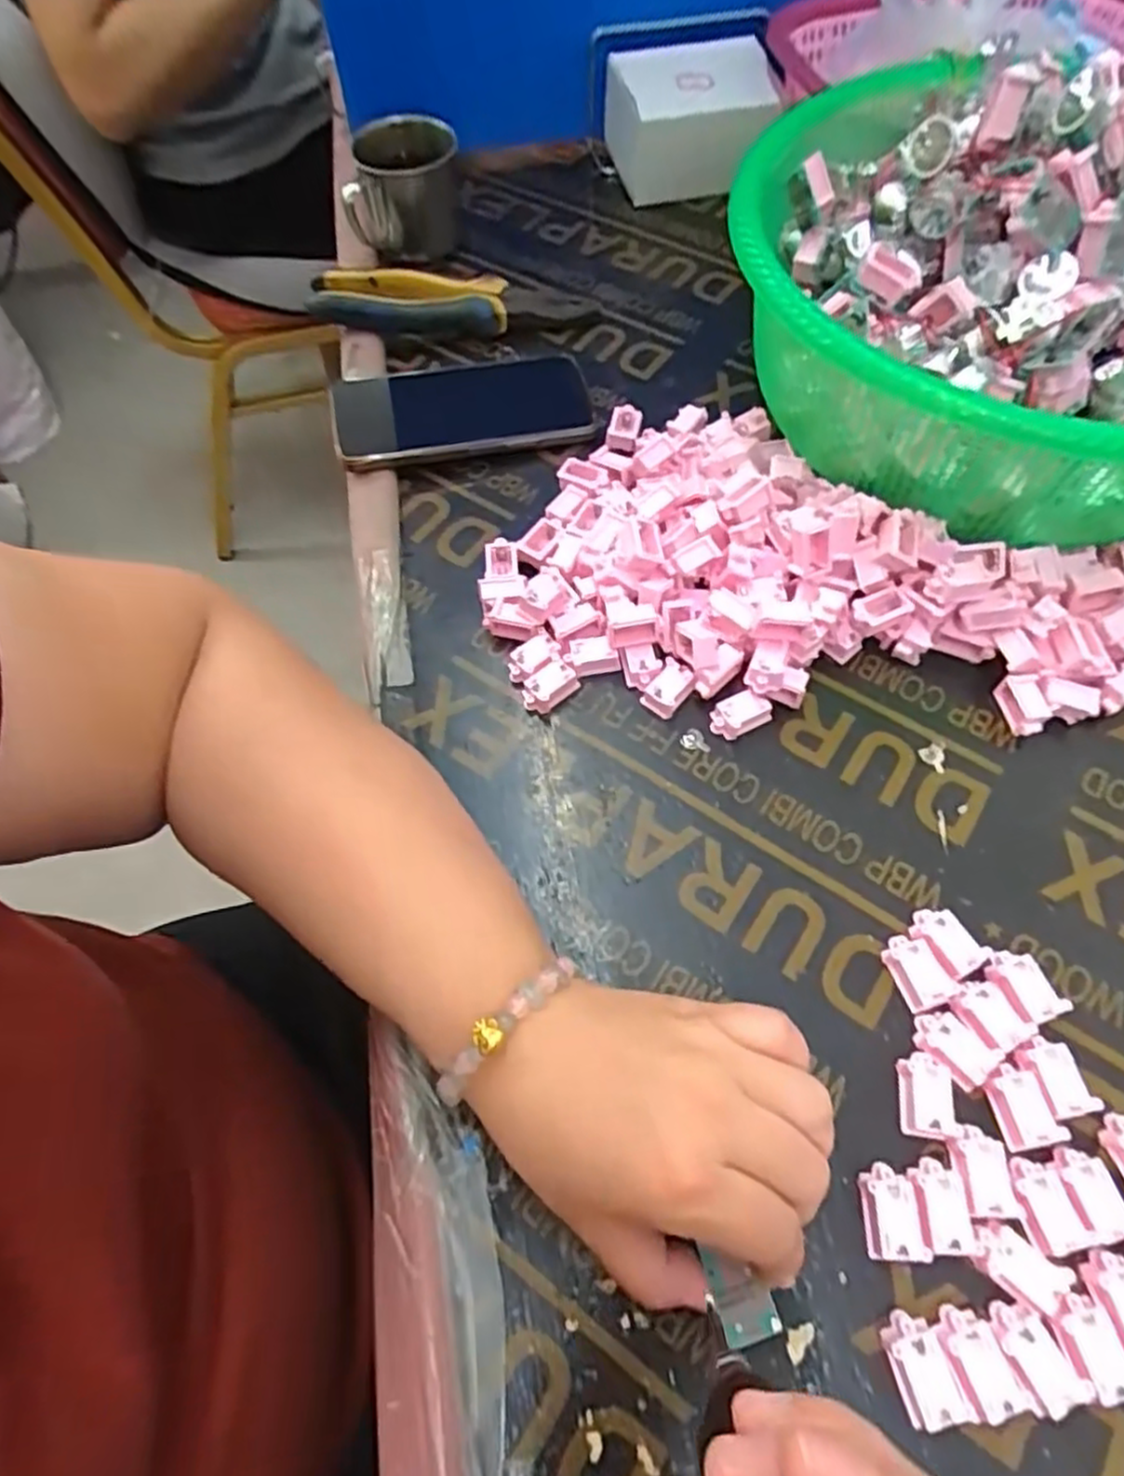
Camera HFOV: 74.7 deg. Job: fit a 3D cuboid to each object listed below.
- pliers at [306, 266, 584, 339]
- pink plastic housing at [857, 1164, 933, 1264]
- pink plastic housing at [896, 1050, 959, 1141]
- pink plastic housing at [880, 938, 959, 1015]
[{"bbox_3d":[-0.082,-0.307,0.513,0.177,0.027,0.049,-5,62,-1],"label":"pliers"},{"bbox_3d":[0.122,0.175,0.272,0.018,0.012,0.030,1,62,2],"label":"pink plastic housing"},{"bbox_3d":[0.143,0.140,0.290,0.017,0.012,0.030,7,62,5],"label":"pink plastic housing"},{"bbox_3d":[0.150,0.099,0.313,0.018,0.011,0.029,-20,63,-9],"label":"pink plastic housing"}]

